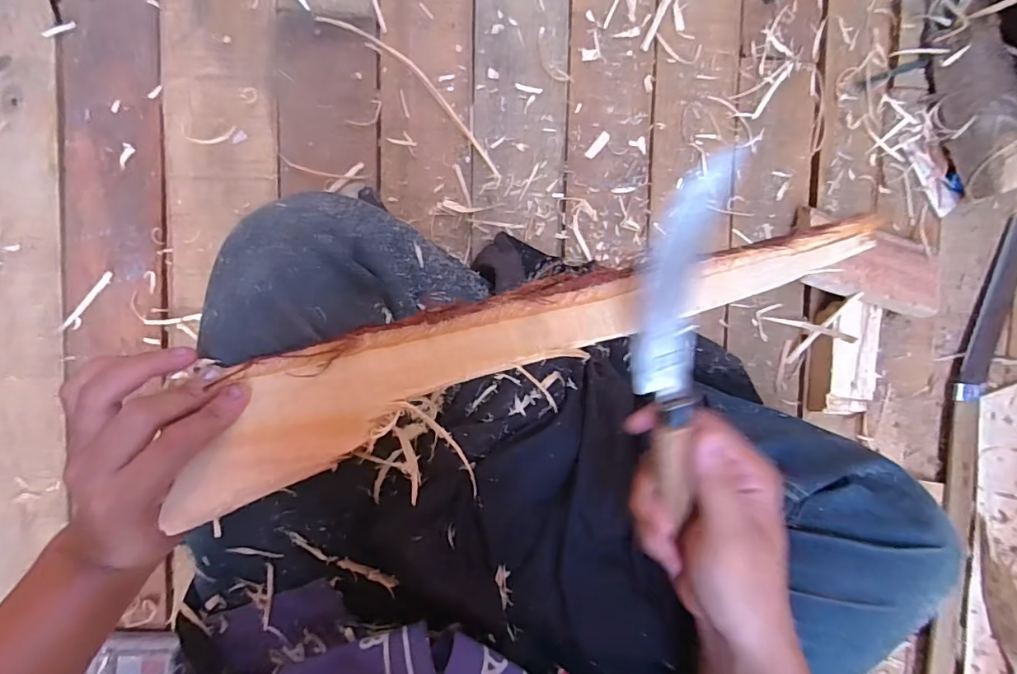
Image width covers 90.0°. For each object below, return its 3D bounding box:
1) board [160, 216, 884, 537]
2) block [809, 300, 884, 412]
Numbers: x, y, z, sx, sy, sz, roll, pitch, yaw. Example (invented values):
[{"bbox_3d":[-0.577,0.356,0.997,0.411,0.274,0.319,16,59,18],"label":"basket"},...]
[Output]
[{"bbox_3d":[-0.015,0.008,0.250,0.350,0.028,0.061,-19,96,9],"label":"board"},{"bbox_3d":[0.351,0.022,0.533,0.058,0.038,0.114,0,94,-6],"label":"block"}]

